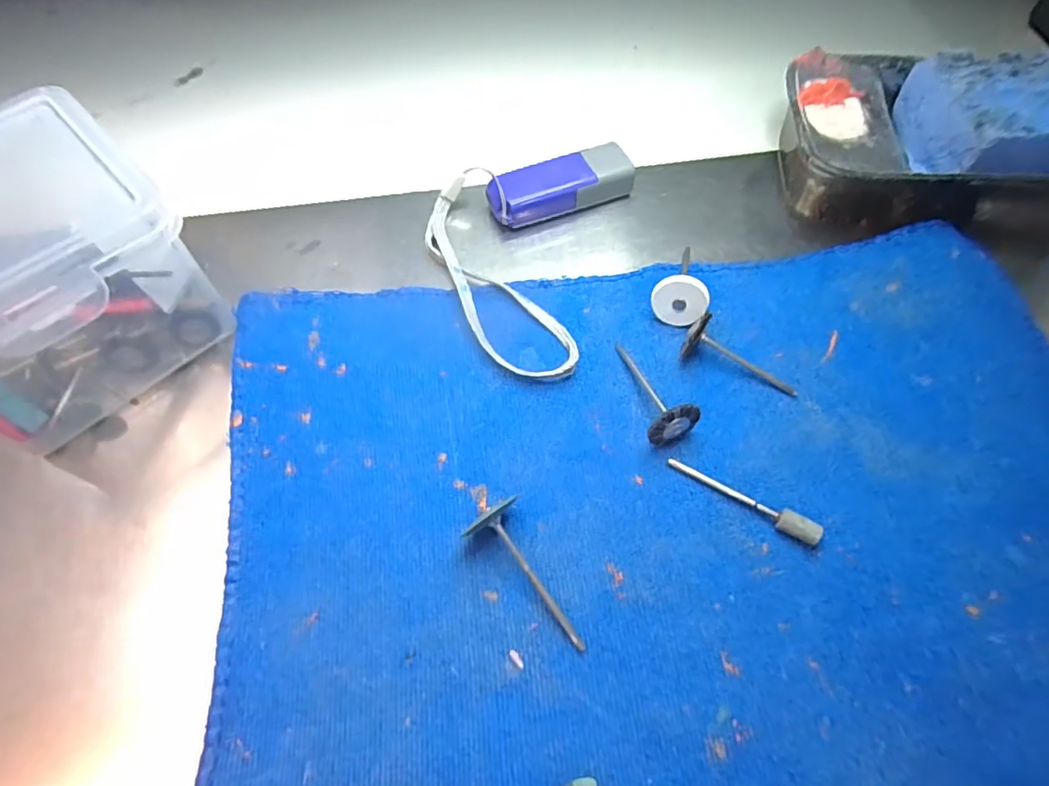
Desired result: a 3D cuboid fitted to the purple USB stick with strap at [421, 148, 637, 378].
[{"bbox_3d":[-0.004,-0.061,0.222,0.078,0.016,0.112,12,62,7],"label":"purple USB stick with strap"}]

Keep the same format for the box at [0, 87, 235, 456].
[{"bbox_3d":[-0.161,-0.040,0.185,0.089,0.064,0.089,-36,67,-17],"label":"box"}]

